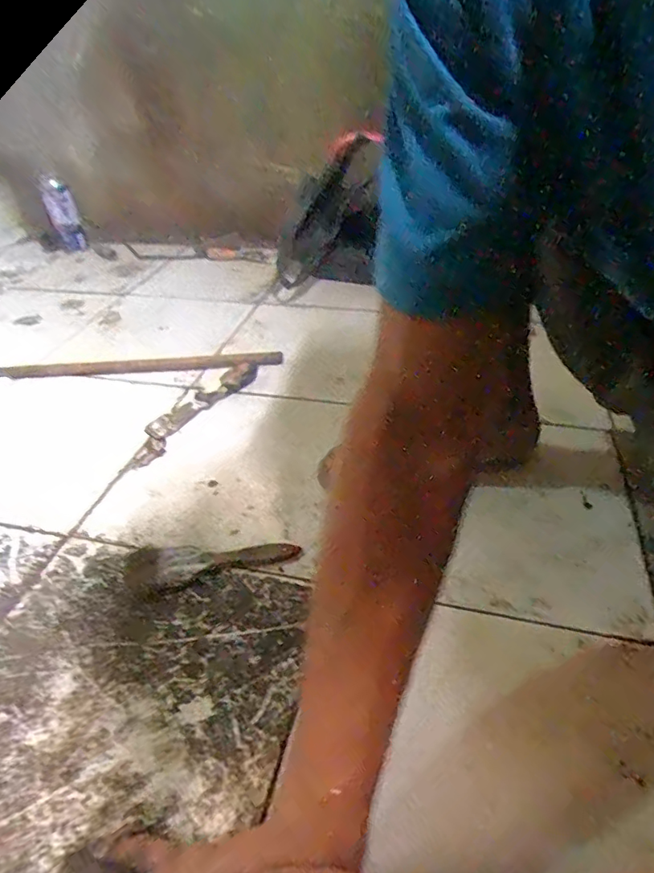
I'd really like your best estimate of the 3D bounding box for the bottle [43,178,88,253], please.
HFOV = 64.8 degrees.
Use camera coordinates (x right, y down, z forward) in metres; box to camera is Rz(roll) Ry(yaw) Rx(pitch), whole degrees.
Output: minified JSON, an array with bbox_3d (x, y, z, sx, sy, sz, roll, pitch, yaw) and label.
[{"bbox_3d":[-0.617,-0.525,1.194,0.065,0.189,0.063,-17,72,-15],"label":"bottle"}]

